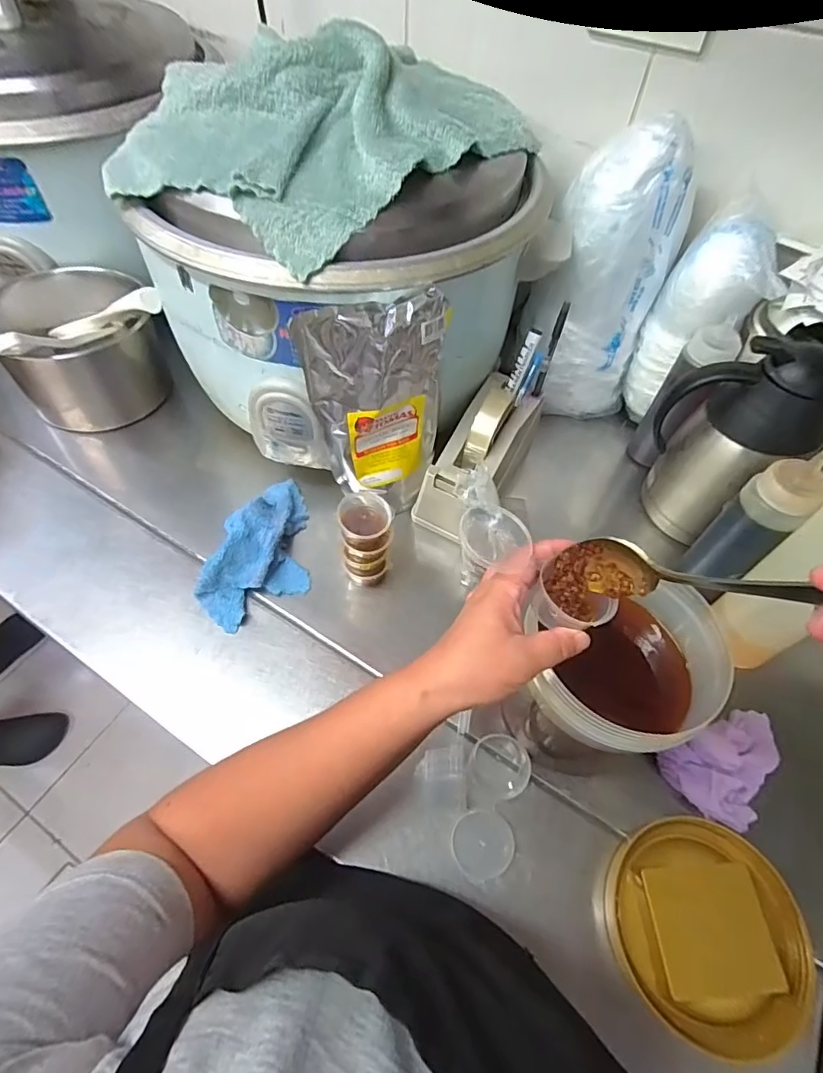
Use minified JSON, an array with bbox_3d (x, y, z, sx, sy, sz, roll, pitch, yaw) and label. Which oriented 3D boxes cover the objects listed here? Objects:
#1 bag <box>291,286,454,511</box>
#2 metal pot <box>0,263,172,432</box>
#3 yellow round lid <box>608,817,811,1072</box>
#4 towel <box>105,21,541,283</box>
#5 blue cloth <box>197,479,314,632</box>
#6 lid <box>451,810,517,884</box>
[{"bbox_3d":[-0.025,-0.122,0.516,0.134,0.247,0.026,-20,55,-9],"label":"bag"},{"bbox_3d":[-0.416,-0.243,0.642,0.157,0.151,0.172,39,63,21],"label":"metal pot"},{"bbox_3d":[0.224,0.295,0.385,0.140,0.027,0.138,1,56,-2],"label":"yellow round lid"},{"bbox_3d":[-0.071,-0.392,0.472,0.261,0.099,0.357,35,62,19],"label":"towel"},{"bbox_3d":[-0.150,0.011,0.544,0.091,0.048,0.180,21,58,11],"label":"blue cloth"},{"bbox_3d":[0.059,0.254,0.417,0.049,0.006,0.050,1,56,-2],"label":"lid"}]

